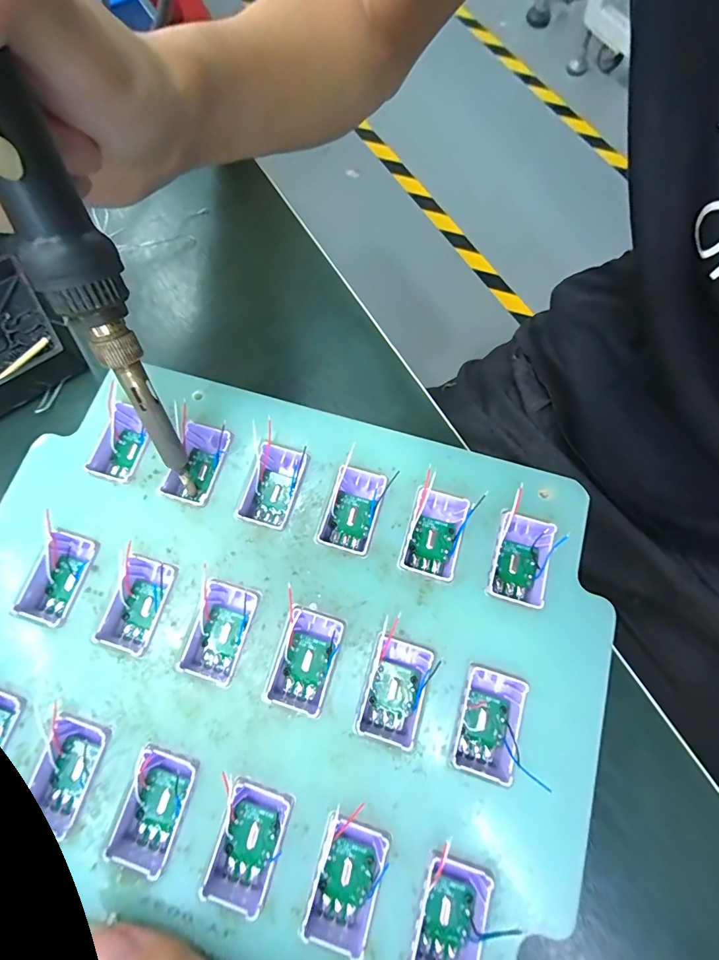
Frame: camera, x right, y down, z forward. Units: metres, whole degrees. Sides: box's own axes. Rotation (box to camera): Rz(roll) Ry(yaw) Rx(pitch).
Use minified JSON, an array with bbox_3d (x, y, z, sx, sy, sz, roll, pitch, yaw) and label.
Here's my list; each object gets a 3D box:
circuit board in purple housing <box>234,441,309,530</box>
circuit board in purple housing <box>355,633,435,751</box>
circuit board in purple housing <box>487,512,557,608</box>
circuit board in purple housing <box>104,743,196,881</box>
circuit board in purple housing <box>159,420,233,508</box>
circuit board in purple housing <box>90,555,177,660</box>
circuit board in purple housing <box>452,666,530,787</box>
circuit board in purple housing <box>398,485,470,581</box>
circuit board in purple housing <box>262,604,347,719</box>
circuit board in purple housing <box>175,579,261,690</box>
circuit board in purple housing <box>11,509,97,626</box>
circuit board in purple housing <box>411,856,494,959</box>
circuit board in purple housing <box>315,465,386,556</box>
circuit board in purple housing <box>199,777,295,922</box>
[{"bbox_3d":[-0.034,0.003,0.162,0.020,0.011,0.031,17,76,5],"label":"circuit board in purple housing"},{"bbox_3d":[0.012,0.072,0.142,0.019,0.011,0.032,16,76,5],"label":"circuit board in purple housing"},{"bbox_3d":[0.059,0.029,0.152,0.019,0.010,0.030,18,76,5],"label":"circuit board in purple housing"},{"bbox_3d":[-0.066,0.105,0.134,0.019,0.010,0.033,18,76,5],"label":"circuit board in purple housing"},{"bbox_3d":[-0.065,-0.006,0.166,0.022,0.010,0.032,15,76,5],"label":"circuit board in purple housing"},{"bbox_3d":[-0.081,0.045,0.152,0.020,0.011,0.032,18,76,5],"label":"circuit board in purple housing"},{"bbox_3d":[0.043,0.081,0.140,0.020,0.015,0.032,17,76,5],"label":"circuit board in purple housing"},{"bbox_3d":[0.028,0.021,0.156,0.020,0.010,0.031,16,76,5],"label":"circuit board in purple housing"},{"bbox_3d":[-0.018,0.063,0.145,0.020,0.010,0.032,17,76,5],"label":"circuit board in purple housing"},{"bbox_3d":[-0.050,0.054,0.148,0.020,0.010,0.033,17,76,5],"label":"circuit board in purple housing"},{"bbox_3d":[-0.112,0.036,0.154,0.021,0.011,0.035,19,76,6],"label":"circuit board in purple housing"},{"bbox_3d":[0.027,0.132,0.123,0.019,0.011,0.032,14,75,5],"label":"circuit board in purple housing"},{"bbox_3d":[-0.003,0.012,0.159,0.018,0.010,0.031,18,76,5],"label":"circuit board in purple housing"},{"bbox_3d":[-0.035,0.114,0.130,0.020,0.010,0.033,18,76,6],"label":"circuit board in purple housing"}]

